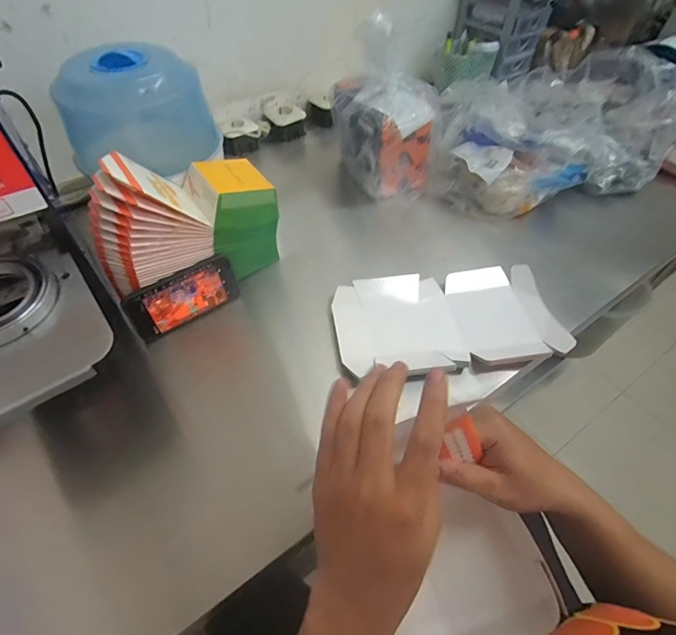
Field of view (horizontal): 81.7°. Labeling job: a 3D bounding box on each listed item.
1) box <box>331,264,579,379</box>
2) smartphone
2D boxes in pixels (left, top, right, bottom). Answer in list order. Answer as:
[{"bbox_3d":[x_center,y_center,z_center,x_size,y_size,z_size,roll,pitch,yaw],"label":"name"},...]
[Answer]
[{"bbox_3d":[0.157,0.003,0.580,0.316,0.035,0.165,-4,51,-5],"label":"box"},{"bbox_3d":[-0.224,-0.029,0.576,0.155,0.078,0.012,-31,38,-21],"label":"smartphone"}]

